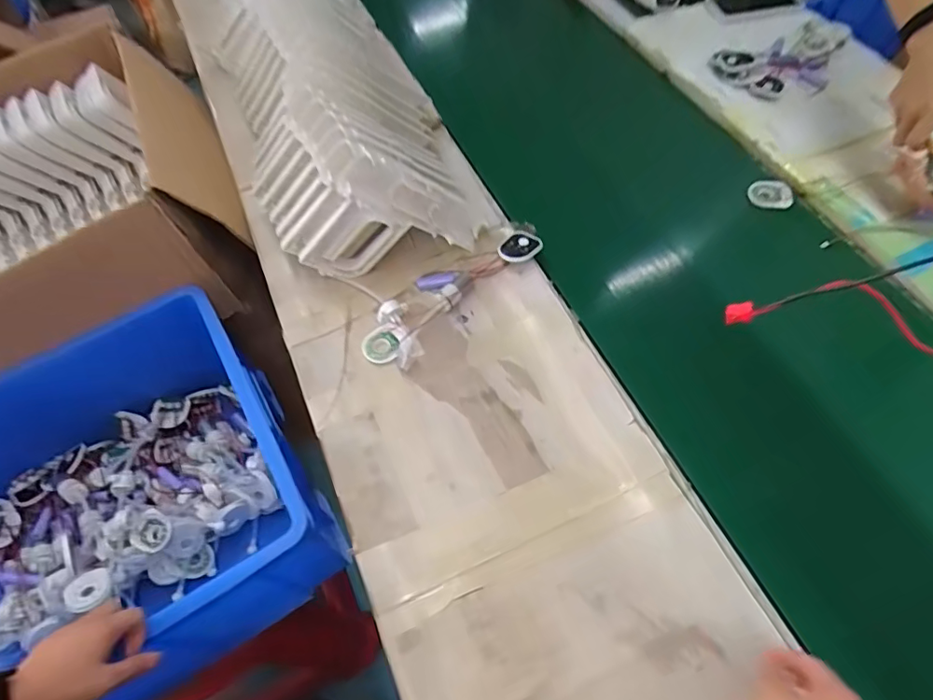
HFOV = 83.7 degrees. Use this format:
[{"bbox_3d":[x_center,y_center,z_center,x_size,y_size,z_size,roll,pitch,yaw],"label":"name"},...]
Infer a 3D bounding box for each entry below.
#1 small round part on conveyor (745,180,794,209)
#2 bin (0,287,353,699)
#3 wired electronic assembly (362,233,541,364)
[{"bbox_3d":[0.445,-0.227,0.764,0.059,0.018,0.042,6,59,8],"label":"small round part on conveyor"},{"bbox_3d":[-0.478,0.227,0.651,0.522,0.236,0.385,-30,61,-14],"label":"bin"},{"bbox_3d":[-0.024,-0.082,0.685,0.271,0.029,0.077,-36,62,-17],"label":"wired electronic assembly"}]

